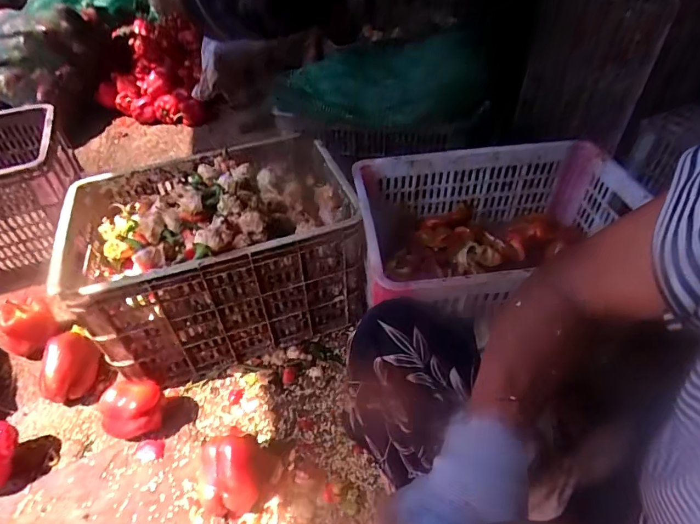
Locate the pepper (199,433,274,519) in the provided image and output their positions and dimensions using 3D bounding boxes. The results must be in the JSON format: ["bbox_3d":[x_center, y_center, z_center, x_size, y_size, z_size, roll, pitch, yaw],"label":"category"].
[{"bbox_3d":[-0.183,0.331,0.665,0.113,0.081,0.104,-21,47,-22],"label":"pepper"}]

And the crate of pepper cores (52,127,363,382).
[{"bbox_3d":[-0.268,-0.026,0.882,0.505,0.307,0.363,-14,44,-15],"label":"crate of pepper cores"}]

